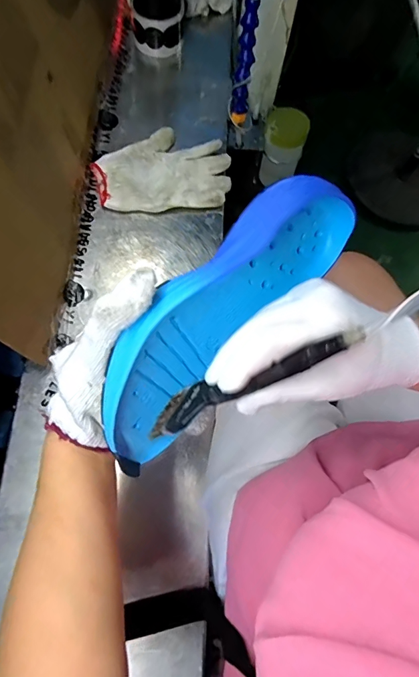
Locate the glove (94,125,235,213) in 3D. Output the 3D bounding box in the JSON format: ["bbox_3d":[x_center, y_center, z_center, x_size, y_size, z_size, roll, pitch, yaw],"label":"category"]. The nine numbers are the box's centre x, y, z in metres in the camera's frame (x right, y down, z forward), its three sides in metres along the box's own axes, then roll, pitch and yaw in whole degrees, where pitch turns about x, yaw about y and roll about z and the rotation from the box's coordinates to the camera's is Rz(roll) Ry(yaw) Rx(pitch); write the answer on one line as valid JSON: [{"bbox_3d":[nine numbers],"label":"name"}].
[{"bbox_3d":[-0.069,-0.248,0.601,0.193,0.028,0.119,-8,70,-4],"label":"glove"}]

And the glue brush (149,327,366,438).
[{"bbox_3d":[0.021,0.028,0.260,0.155,0.020,0.028,-29,67,32],"label":"glue brush"}]

